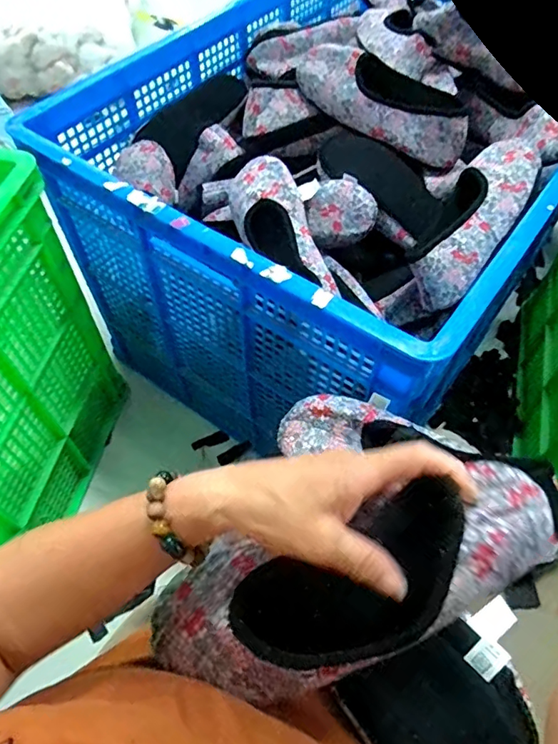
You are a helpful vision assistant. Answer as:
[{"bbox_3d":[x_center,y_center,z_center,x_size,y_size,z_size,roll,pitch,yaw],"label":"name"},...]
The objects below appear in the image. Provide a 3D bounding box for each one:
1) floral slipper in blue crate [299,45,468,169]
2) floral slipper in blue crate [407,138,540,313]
[{"bbox_3d":[0.150,-0.392,0.749,0.255,0.084,0.084,29,61,18],"label":"floral slipper in blue crate"},{"bbox_3d":[0.255,-0.200,0.659,0.093,0.067,0.279,29,73,17],"label":"floral slipper in blue crate"}]

